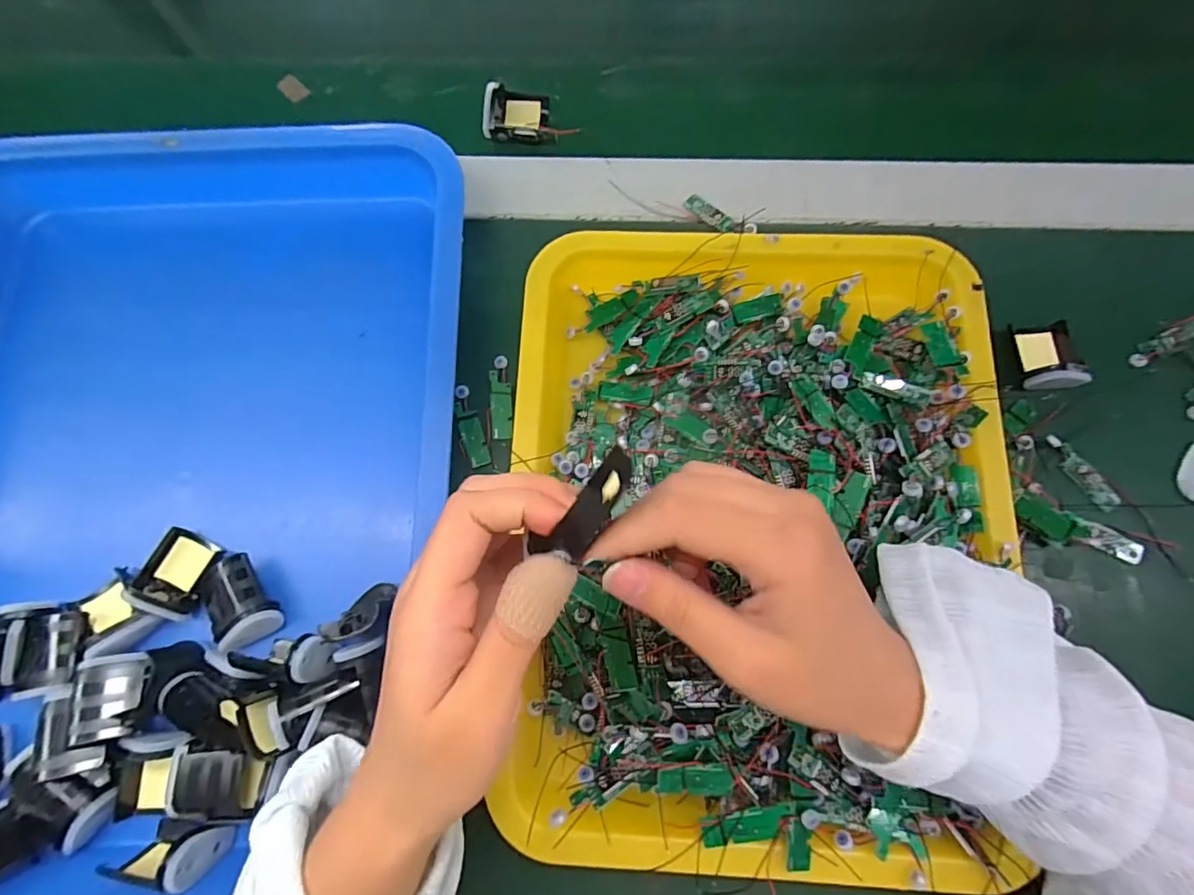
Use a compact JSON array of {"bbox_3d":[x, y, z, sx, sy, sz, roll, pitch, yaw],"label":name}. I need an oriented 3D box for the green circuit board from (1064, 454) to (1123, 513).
[{"bbox_3d":[0.284,0.019,0.304,0.012,0.007,0.034,-30,78,-5],"label":"green circuit board"}]

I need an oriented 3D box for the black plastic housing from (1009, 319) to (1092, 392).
[{"bbox_3d":[0.268,-0.055,0.316,0.034,0.016,0.042,-4,77,1],"label":"black plastic housing"}]

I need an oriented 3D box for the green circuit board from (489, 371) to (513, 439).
[{"bbox_3d":[-0.059,-0.026,0.326,0.013,0.004,0.042,-2,81,-14],"label":"green circuit board"}]

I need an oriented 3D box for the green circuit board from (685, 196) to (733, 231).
[{"bbox_3d":[0.074,-0.154,0.347,0.011,0.004,0.037,-42,79,-8],"label":"green circuit board"}]

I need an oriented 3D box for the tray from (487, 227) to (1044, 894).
[{"bbox_3d":[0.083,0.034,0.284,0.260,0.041,0.330,1,77,2],"label":"tray"}]

